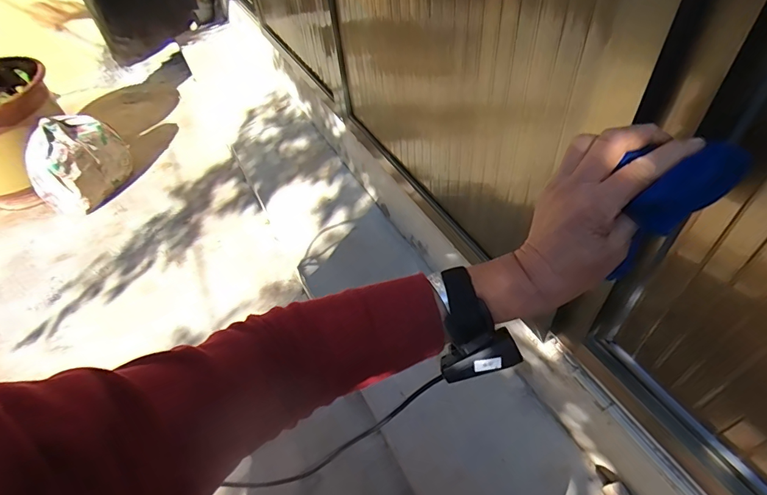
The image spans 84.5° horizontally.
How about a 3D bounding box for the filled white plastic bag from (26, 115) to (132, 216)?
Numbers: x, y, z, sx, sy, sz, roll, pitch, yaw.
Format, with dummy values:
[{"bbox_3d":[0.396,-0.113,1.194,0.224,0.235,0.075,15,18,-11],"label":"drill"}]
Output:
[{"bbox_3d":[-0.996,-0.272,1.412,0.177,0.259,0.303,24,55,25],"label":"filled white plastic bag"}]

